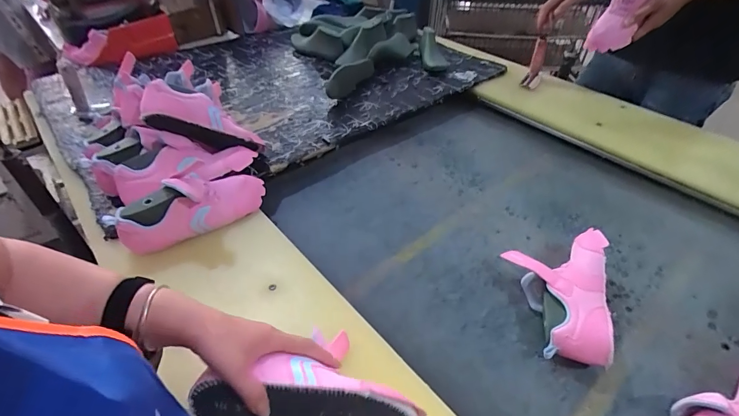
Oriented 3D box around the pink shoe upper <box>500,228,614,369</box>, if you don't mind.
[{"bbox_3d":[0.295,0.124,0.620,0.149,0.080,0.240,14,43,14],"label":"pink shoe upper"}]

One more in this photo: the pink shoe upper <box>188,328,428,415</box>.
[{"bbox_3d":[-0.060,0.203,0.429,0.240,0.082,0.085,13,11,-4],"label":"pink shoe upper"}]

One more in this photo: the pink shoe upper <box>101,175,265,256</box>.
[{"bbox_3d":[-0.300,-0.007,0.662,0.247,0.102,0.065,-29,50,-29],"label":"pink shoe upper"}]

